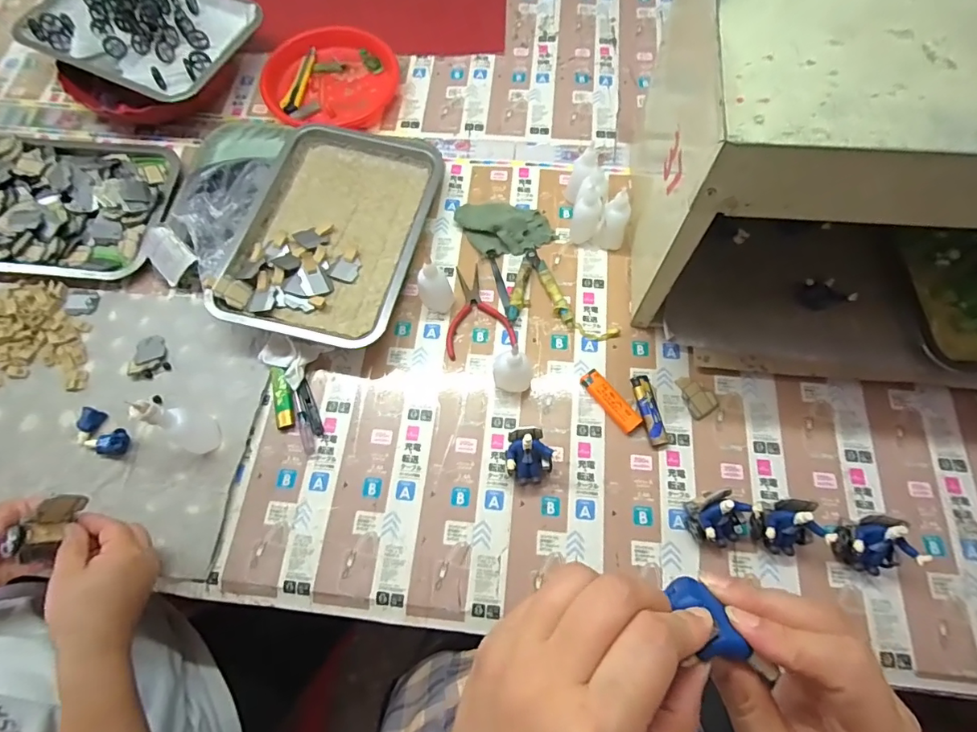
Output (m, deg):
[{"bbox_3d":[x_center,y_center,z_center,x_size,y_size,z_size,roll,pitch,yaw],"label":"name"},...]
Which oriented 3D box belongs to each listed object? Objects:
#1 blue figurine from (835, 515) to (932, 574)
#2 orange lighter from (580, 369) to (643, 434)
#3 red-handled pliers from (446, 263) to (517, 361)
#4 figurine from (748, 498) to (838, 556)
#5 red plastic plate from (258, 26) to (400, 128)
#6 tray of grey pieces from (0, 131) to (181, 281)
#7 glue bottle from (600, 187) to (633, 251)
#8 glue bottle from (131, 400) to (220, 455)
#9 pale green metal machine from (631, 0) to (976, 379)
[{"bbox_3d":[0.368,0.170,0.446,0.050,0.058,0.050,-4,70,0],"label":"blue figurine"},{"bbox_3d":[0.137,0.040,0.532,0.024,0.013,0.081,-38,73,-12],"label":"orange lighter"},{"bbox_3d":[-0.020,-0.070,0.581,0.080,0.007,0.117,-14,70,-4],"label":"red-handled pliers"},{"bbox_3d":[0.290,0.156,0.453,0.046,0.064,0.047,0,70,1],"label":"figurine"},{"bbox_3d":[-0.240,-0.442,0.719,0.195,0.030,0.195,0,70,1],"label":"red plastic plate"},{"bbox_3d":[-0.598,-0.229,0.641,0.315,0.032,0.220,5,70,3],"label":"tray of grey pieces"},{"bbox_3d":[0.159,-0.180,0.577,0.032,0.083,0.038,20,71,8],"label":"glue bottle"},{"bbox_3d":[-0.327,0.061,0.490,0.050,0.099,0.042,17,71,7],"label":"glue bottle"},{"bbox_3d":[0.489,-0.181,0.450,0.634,0.295,0.322,6,70,3],"label":"pale green metal machine"}]

